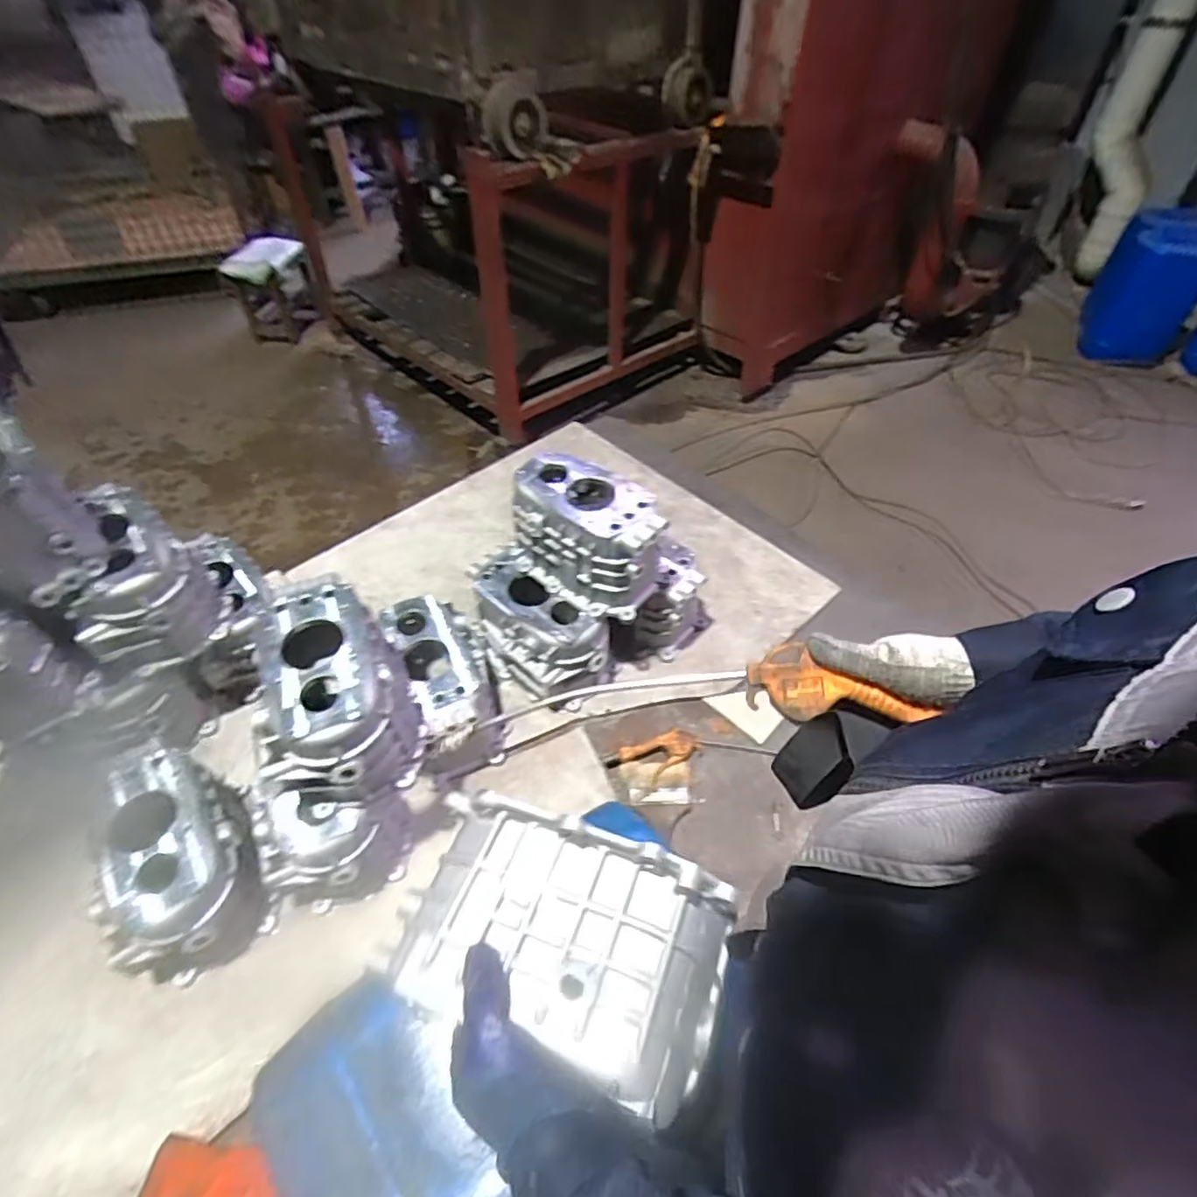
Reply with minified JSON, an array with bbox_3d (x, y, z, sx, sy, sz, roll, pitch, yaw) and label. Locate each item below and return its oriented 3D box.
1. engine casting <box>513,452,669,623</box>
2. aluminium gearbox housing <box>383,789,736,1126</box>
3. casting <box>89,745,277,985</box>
[{"bbox_3d":[-0.015,-0.106,1.002,0.251,0.162,0.142,36,57,28],"label":"engine casting"},{"bbox_3d":[-0.025,0.256,0.496,0.247,0.058,0.167,17,50,14],"label":"aluminium gearbox housing"},{"bbox_3d":[-0.536,0.335,0.834,0.161,0.165,0.254,-17,50,-15],"label":"casting"}]

